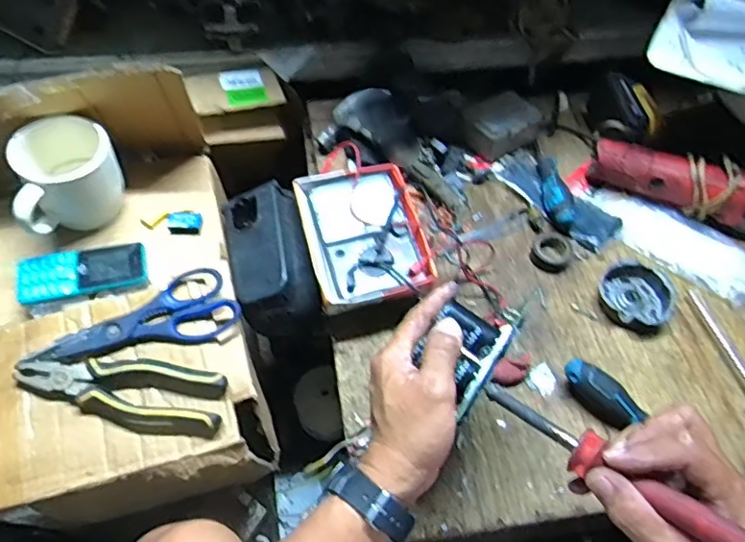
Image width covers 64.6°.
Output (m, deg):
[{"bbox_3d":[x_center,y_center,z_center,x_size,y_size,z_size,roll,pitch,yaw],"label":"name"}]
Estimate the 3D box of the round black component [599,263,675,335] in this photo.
[{"bbox_3d":[0.317,0.027,0.703,0.082,0.026,0.096,25,58,13],"label":"round black component"}]

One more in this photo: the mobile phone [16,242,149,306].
[{"bbox_3d":[-0.306,0.000,0.625,0.128,0.009,0.054,-8,57,-9],"label":"mobile phone"}]

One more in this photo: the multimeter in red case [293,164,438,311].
[{"bbox_3d":[-0.010,-0.044,0.676,0.131,0.029,0.167,-11,57,-11],"label":"multimeter in red case"}]

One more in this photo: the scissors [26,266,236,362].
[{"bbox_3d":[-0.232,0.051,0.588,0.188,0.018,0.068,-17,59,-14],"label":"scissors"}]

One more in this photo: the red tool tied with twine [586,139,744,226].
[{"bbox_3d":[0.390,-0.118,0.769,0.201,0.068,0.049,21,57,11],"label":"red tool tied with twine"}]

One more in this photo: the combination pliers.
[{"bbox_3d":[-0.240,0.113,0.566,0.193,0.031,0.057,12,56,5],"label":"combination pliers"}]

